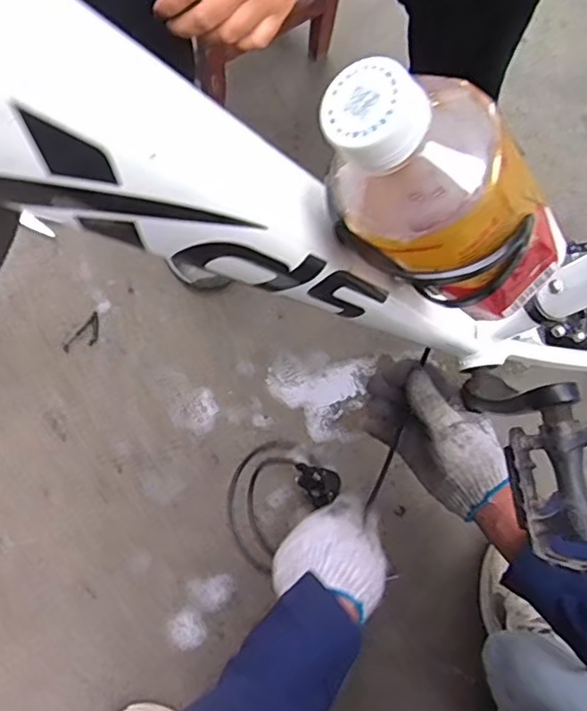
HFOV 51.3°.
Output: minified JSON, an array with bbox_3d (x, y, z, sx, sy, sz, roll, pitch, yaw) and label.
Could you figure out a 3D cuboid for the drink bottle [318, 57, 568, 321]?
[{"bbox_3d":[0.071,-0.056,0.255,0.061,0.176,0.056,-16,66,34],"label":"drink bottle"}]

